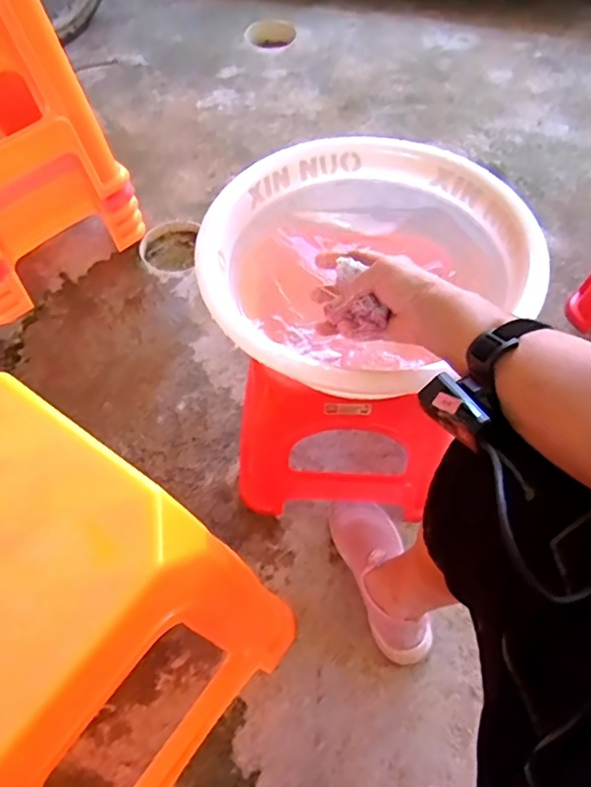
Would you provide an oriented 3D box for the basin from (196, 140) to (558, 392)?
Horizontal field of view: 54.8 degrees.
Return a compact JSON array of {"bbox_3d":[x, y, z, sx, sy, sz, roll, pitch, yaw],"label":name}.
[{"bbox_3d":[0.077,-0.150,0.692,0.372,0.111,0.348,0,59,0],"label":"basin"}]

